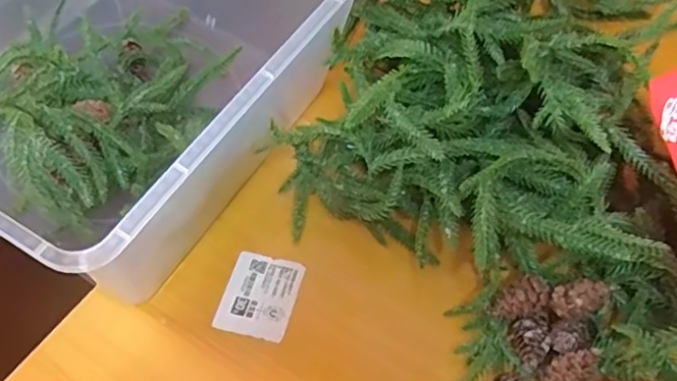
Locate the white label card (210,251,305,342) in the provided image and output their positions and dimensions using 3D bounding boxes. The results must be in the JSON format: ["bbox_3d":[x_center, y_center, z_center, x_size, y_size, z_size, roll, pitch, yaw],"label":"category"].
[{"bbox_3d":[-0.053,0.070,0.407,0.049,0.004,0.058,11,56,11],"label":"white label card"}]

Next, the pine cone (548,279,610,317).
[{"bbox_3d":[0.144,0.067,0.359,0.034,0.023,0.020,-18,56,-9],"label":"pine cone"}]

